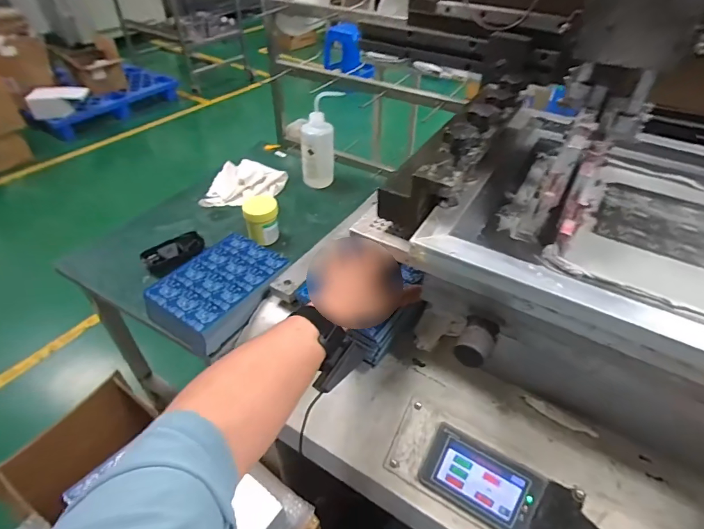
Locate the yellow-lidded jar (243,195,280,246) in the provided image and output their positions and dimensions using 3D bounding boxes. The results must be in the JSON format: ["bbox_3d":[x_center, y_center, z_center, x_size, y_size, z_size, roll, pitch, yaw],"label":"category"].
[{"bbox_3d":[-0.176,-0.086,0.795,0.063,0.077,0.071,-10,44,-12],"label":"yellow-lidded jar"}]

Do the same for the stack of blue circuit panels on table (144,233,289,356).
[{"bbox_3d":[-0.216,0.040,0.677,0.138,0.066,0.201,25,48,23],"label":"stack of blue circuit panels on table"}]

